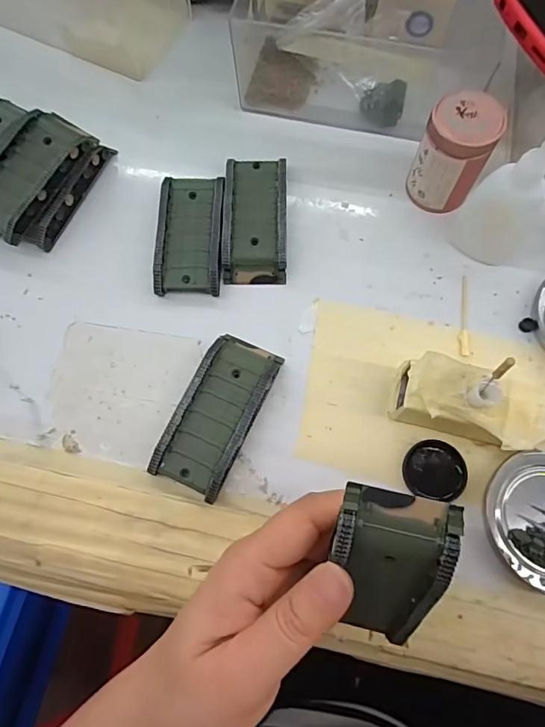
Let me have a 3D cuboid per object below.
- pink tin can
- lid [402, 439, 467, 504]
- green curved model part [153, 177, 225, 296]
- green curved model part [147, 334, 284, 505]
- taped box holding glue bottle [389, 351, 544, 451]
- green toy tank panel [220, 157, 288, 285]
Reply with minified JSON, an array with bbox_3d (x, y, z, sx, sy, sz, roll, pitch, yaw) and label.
[{"bbox_3d":[0.119,-0.139,0.306,0.043,0.062,0.043,0,71,1],"label":"pink tin can"},{"bbox_3d":[0.096,0.063,0.270,0.036,0.006,0.033,0,71,1],"label":"lid"},{"bbox_3d":[-0.056,-0.091,0.317,0.044,0.014,0.089,1,71,1],"label":"green curved model part"},{"bbox_3d":[-0.032,0.028,0.278,0.044,0.021,0.095,23,73,9],"label":"green curved model part"},{"bbox_3d":[0.114,0.024,0.265,0.087,0.042,0.045,10,71,5],"label":"taped box holding glue bottle"},{"bbox_3d":[-0.012,-0.103,0.321,0.043,0.016,0.095,0,71,1],"label":"green toy tank panel"}]

